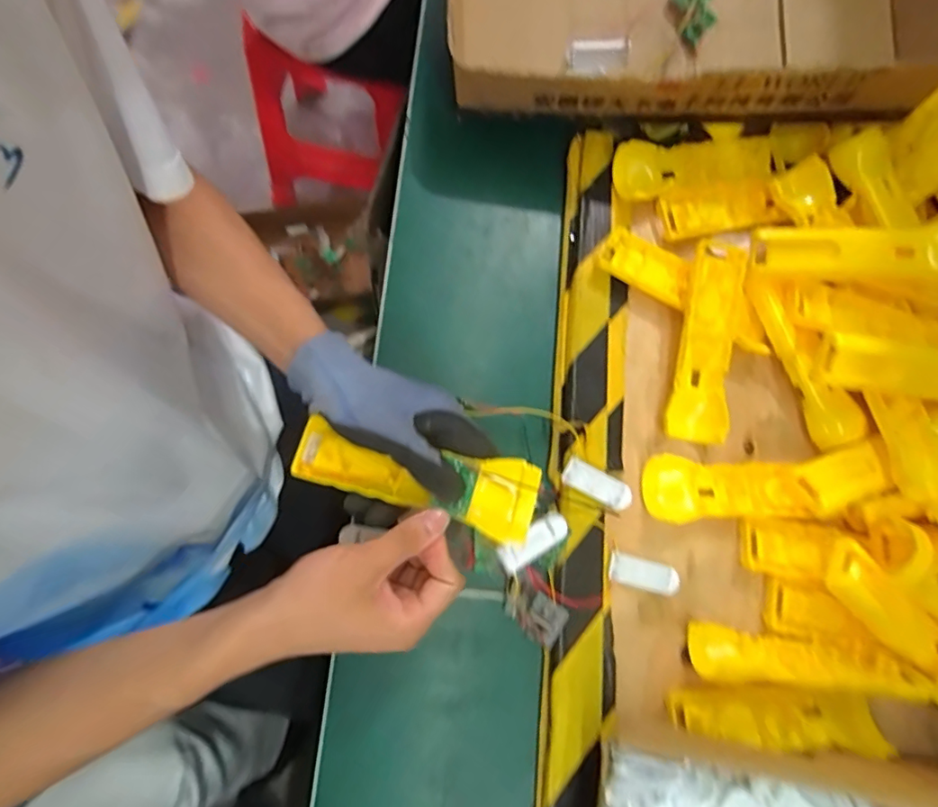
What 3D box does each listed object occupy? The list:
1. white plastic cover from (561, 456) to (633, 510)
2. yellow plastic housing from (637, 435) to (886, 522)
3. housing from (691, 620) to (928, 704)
[{"bbox_3d":[0.102,0.066,0.431,0.057,0.010,0.022,28,77,5],"label":"white plastic cover"},{"bbox_3d":[0.233,0.064,0.428,0.186,0.032,0.054,-4,76,-3],"label":"yellow plastic housing"},{"bbox_3d":[0.247,0.196,0.395,0.162,0.028,0.035,12,76,1],"label":"housing"}]

